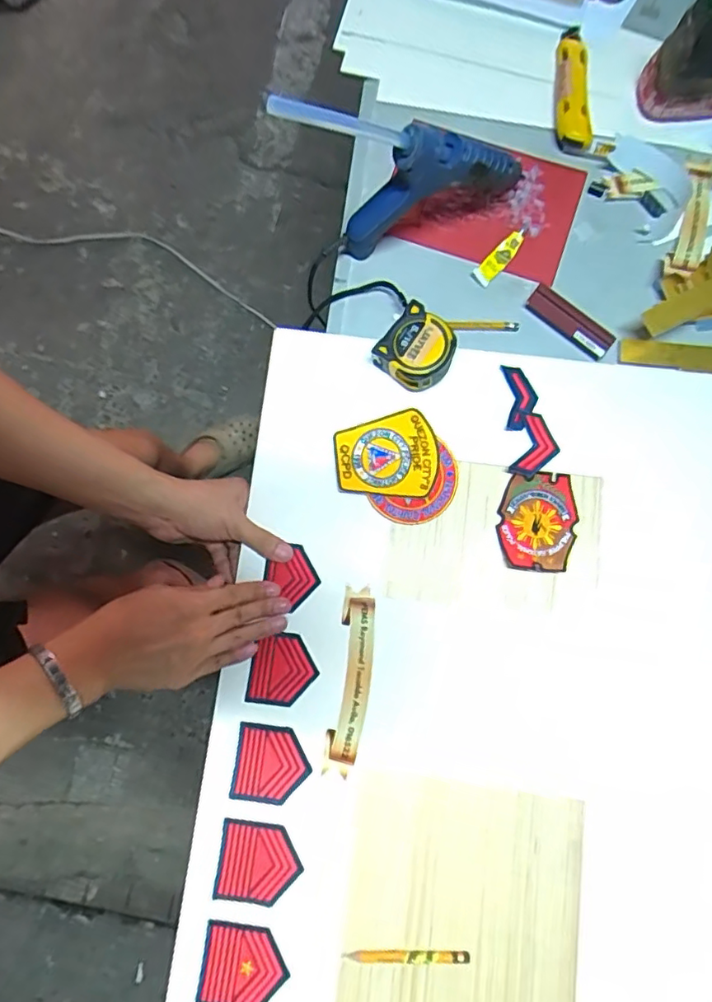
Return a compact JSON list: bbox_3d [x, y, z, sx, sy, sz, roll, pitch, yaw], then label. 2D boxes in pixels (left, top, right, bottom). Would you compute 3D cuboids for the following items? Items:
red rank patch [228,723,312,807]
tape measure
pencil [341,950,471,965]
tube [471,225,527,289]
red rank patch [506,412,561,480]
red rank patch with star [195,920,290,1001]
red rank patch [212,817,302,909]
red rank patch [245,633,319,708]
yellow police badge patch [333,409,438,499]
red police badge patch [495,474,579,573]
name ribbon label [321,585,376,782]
[{"bbox_3d":[-0.075,0.234,0.502,0.065,0.004,0.063,7,76,1],"label":"red rank patch"},{"bbox_3d":[0.060,-0.144,0.551,0.066,0.048,0.066,39,83,7],"label":"tape measure"},{"bbox_3d":[0.042,0.379,0.472,0.104,0.004,0.010,0,80,1],"label":"pencil"},{"bbox_3d":[0.152,-0.254,0.586,0.020,0.011,0.080,43,83,8],"label":"tube"},{"bbox_3d":[0.175,-0.051,0.547,0.039,0.008,0.064,18,79,-3],"label":"red rank patch"},{"bbox_3d":[-0.094,0.390,0.473,0.070,0.004,0.063,7,77,5],"label":"red rank patch with star"},{"bbox_3d":[-0.084,0.312,0.488,0.069,0.005,0.063,7,80,2],"label":"red rank patch"},{"bbox_3d":[-0.066,0.155,0.517,0.057,0.006,0.063,10,80,3],"label":"red rank patch"},{"bbox_3d":[0.029,-0.041,0.546,0.095,0.007,0.079,-8,84,1],"label":"yellow police badge patch"},{"bbox_3d":[0.172,0.020,0.536,0.070,0.009,0.090,4,78,2],"label":"red police badge patch"},{"bbox_3d":[-0.003,0.162,0.512,0.031,0.009,0.160,8,81,-1],"label":"name ribbon label"}]

